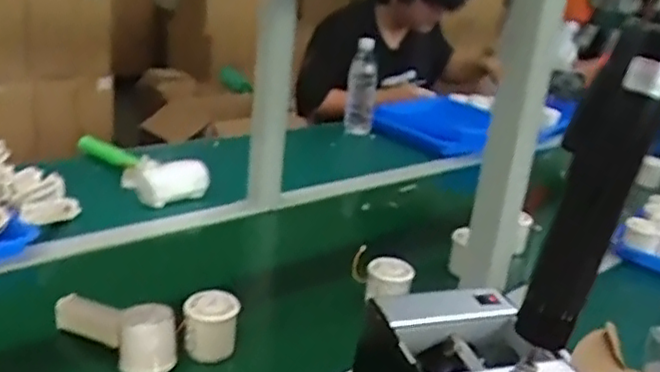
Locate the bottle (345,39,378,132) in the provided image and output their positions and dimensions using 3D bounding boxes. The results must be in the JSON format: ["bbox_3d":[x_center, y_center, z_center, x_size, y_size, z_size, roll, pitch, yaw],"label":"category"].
[{"bbox_3d":[0.080,-0.247,1.696,0.077,0.256,0.080,8,20,0],"label":"bottle"}]

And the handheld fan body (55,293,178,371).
[{"bbox_3d":[-0.233,0.143,0.716,0.147,0.068,0.051,19,23,28],"label":"handheld fan body"}]

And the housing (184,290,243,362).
[{"bbox_3d":[-0.131,0.156,0.736,0.056,0.065,0.056,7,20,-3],"label":"housing"}]

